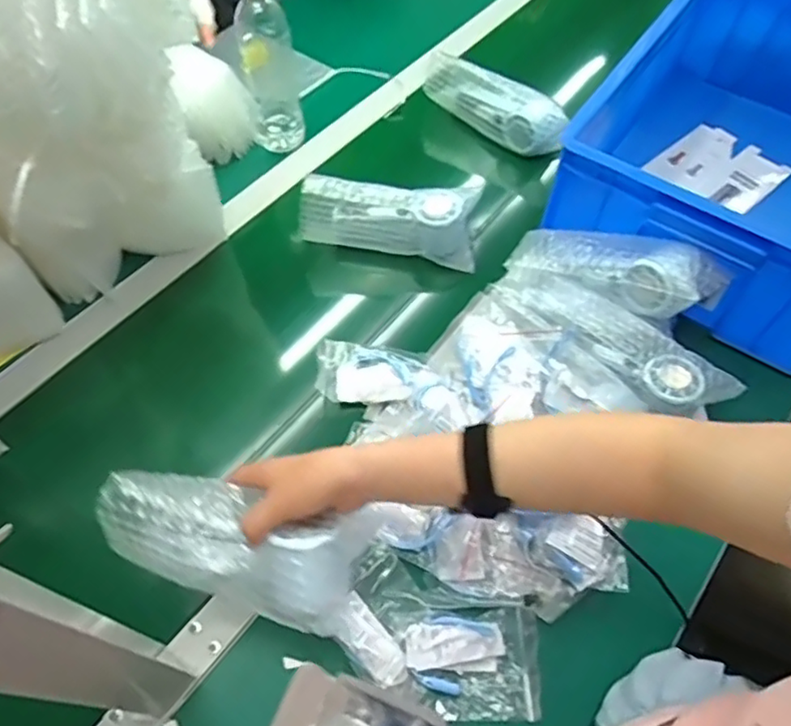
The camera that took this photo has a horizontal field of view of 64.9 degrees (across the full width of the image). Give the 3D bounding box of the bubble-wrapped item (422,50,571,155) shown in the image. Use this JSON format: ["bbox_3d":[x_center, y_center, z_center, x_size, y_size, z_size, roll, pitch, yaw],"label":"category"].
[{"bbox_3d":[0.138,-0.356,0.862,0.221,0.074,0.038,35,62,19],"label":"bubble-wrapped item"}]

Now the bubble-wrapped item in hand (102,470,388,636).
[{"bbox_3d":[-0.119,0.129,0.460,0.187,0.050,0.082,17,58,5],"label":"bubble-wrapped item in hand"}]

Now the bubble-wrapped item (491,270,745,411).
[{"bbox_3d":[0.214,-0.024,0.649,0.266,0.053,0.075,37,63,20],"label":"bubble-wrapped item"}]

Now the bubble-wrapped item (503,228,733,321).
[{"bbox_3d":[0.227,-0.105,0.660,0.214,0.060,0.076,23,57,35],"label":"bubble-wrapped item"}]

